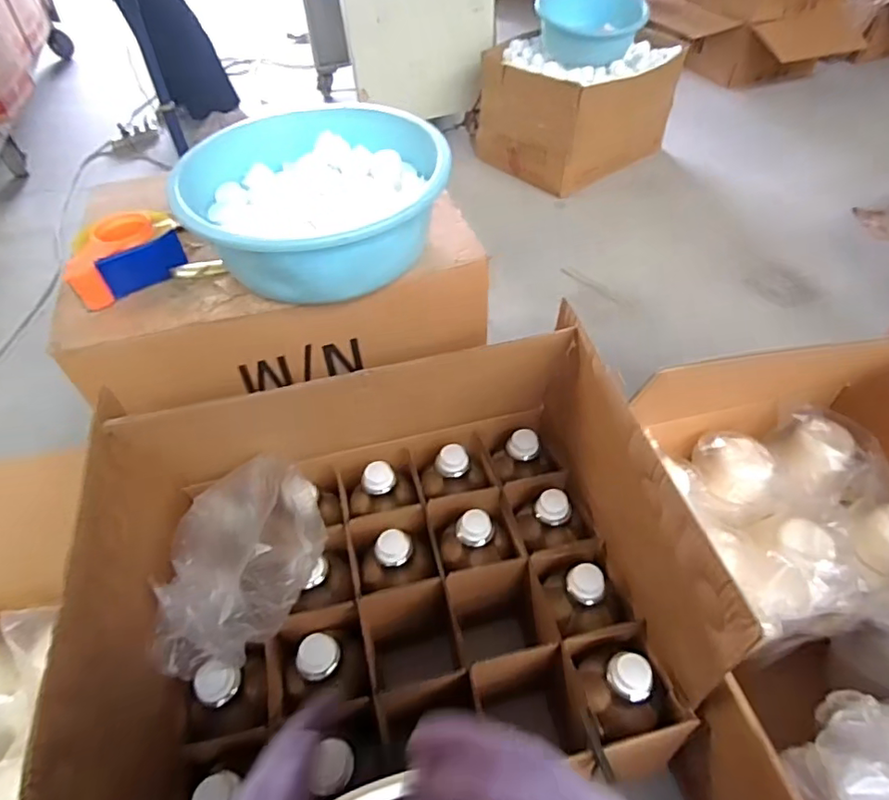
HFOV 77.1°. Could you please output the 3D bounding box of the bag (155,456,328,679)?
[{"bbox_3d":[-0.232,0.180,0.672,0.171,0.092,0.254,-2,48,0],"label":"bag"}]

